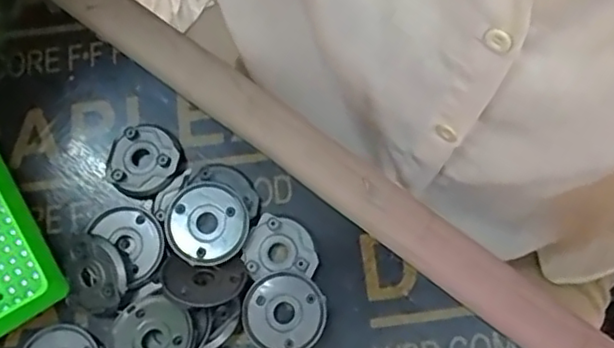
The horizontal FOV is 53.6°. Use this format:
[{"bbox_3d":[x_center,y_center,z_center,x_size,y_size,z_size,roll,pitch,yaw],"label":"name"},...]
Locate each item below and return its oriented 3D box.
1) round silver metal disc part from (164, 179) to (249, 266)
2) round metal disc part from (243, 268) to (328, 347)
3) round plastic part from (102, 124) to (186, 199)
[{"bbox_3d":[-0.052,0.026,0.320,0.041,0.004,0.043,1,86,-16],"label":"round silver metal disc part"},{"bbox_3d":[-0.011,0.072,0.318,0.041,0.010,0.042,-1,74,2],"label":"round metal disc part"},{"bbox_3d":[-0.093,-0.008,0.343,0.041,0.010,0.040,-1,74,2],"label":"round plastic part"}]

